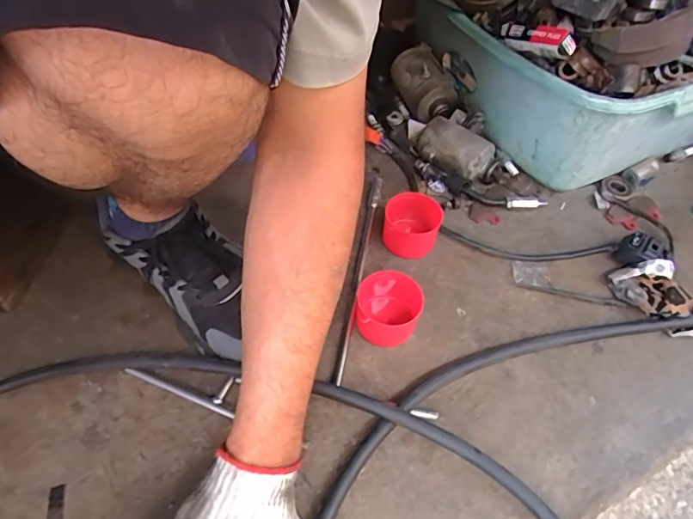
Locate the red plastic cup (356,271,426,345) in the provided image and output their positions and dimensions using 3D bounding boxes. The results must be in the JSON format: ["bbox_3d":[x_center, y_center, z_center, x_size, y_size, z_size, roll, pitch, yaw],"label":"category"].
[{"bbox_3d":[0.043,0.051,0.507,0.069,0.045,0.068,1,53,-2],"label":"red plastic cup"}]

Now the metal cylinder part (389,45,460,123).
[{"bbox_3d":[0.112,-0.258,0.719,0.068,0.068,0.125,-18,56,-15],"label":"metal cylinder part"}]

